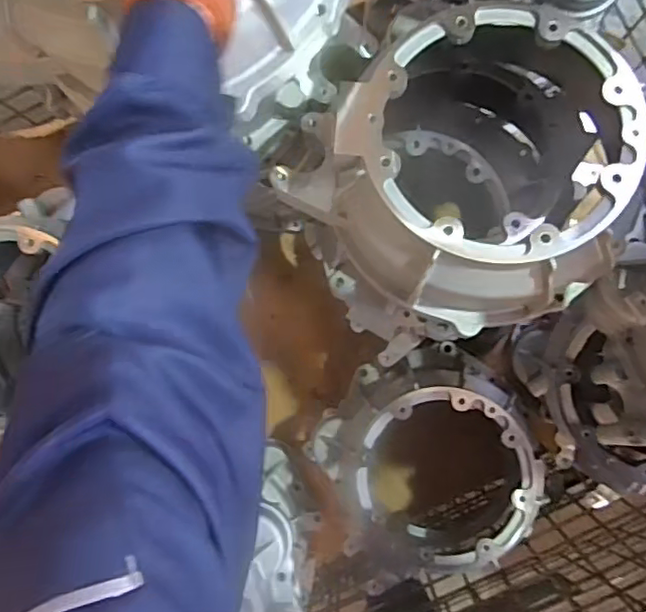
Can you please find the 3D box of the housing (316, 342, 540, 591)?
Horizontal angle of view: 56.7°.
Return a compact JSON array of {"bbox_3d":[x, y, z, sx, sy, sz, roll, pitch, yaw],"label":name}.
[{"bbox_3d":[0.150,0.225,0.876,0.299,0.127,0.297,0,88,2],"label":"housing"}]

